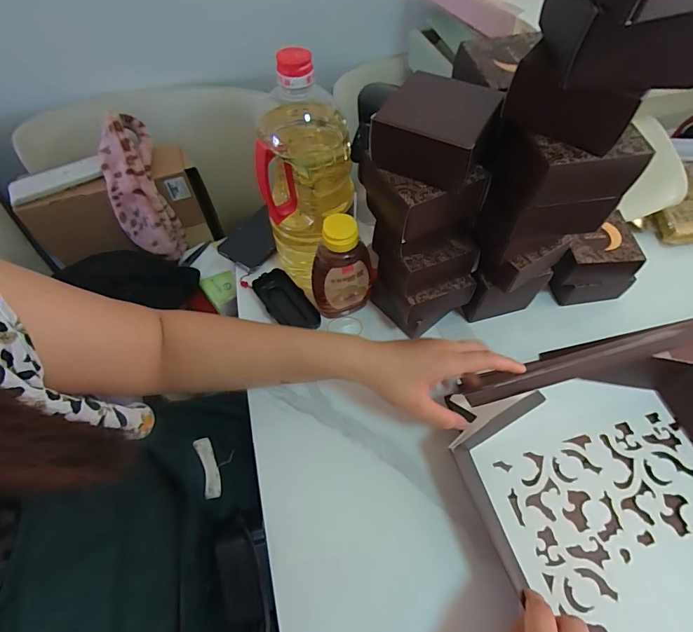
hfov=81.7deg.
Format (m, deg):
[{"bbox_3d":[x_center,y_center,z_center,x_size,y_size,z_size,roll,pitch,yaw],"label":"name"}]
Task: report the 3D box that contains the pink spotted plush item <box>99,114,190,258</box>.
[{"bbox_3d":[-0.340,-0.201,0.655,0.085,0.234,0.075,-16,23,-9],"label":"pink spotted plush item"}]

